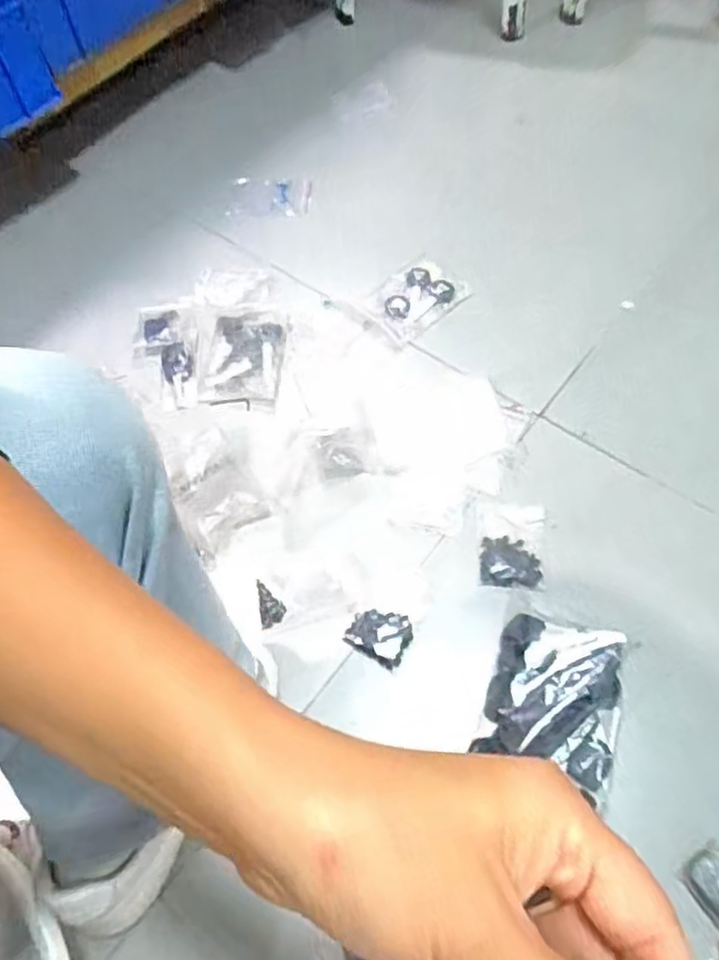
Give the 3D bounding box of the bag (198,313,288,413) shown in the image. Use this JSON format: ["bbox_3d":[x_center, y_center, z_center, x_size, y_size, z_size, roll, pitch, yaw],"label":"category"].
[{"bbox_3d":[-0.147,-0.150,0.820,0.105,0.019,0.142,3,62,3],"label":"bag"}]

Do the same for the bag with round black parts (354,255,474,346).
[{"bbox_3d":[0.069,-0.233,0.865,0.120,0.017,0.100,-37,67,-17],"label":"bag with round black parts"}]

